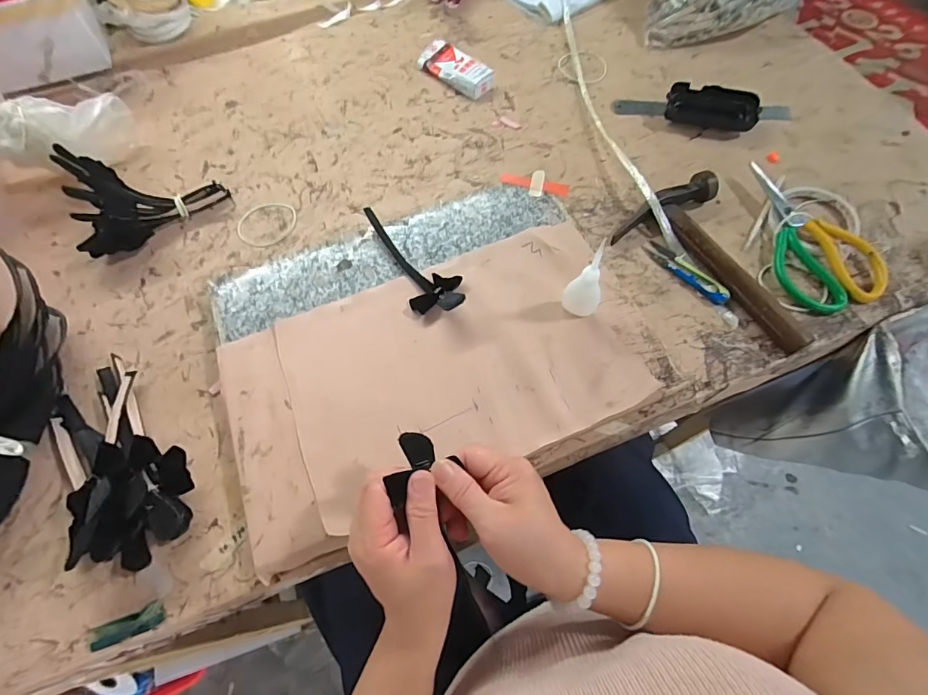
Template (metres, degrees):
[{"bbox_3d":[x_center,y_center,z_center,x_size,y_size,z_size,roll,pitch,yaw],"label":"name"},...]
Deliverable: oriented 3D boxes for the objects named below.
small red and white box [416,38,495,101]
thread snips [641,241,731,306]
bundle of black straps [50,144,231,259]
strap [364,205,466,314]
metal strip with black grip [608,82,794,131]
[{"bbox_3d":[-0.013,-0.396,0.623,0.117,0.022,0.046,40,72,19],"label":"small red and white box"},{"bbox_3d":[0.239,-0.083,0.473,0.023,0.010,0.101,-39,68,-16],"label":"thread snips"},{"bbox_3d":[-0.367,-0.171,0.504,0.157,0.089,0.075,-16,64,-6],"label":"bundle of black straps"},{"bbox_3d":[-0.048,-0.096,0.464,0.056,0.027,0.158,-24,65,-9],"label":"strap"},{"bbox_3d":[0.311,-0.314,0.572,0.215,0.028,0.046,9,64,7],"label":"metal strip with black grip"}]

